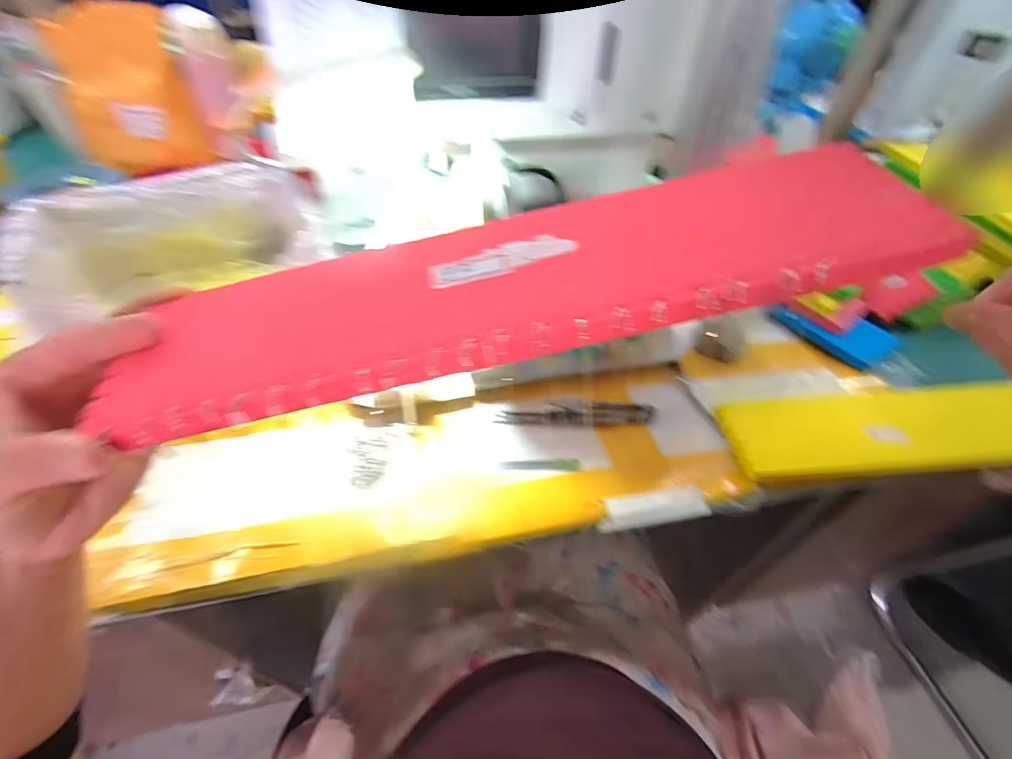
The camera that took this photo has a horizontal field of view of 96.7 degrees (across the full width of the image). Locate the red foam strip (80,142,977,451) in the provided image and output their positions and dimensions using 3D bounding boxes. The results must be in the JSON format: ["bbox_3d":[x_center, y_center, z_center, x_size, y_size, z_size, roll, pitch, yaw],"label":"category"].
[{"bbox_3d":[0.006,-0.042,0.186,0.334,0.008,0.084,-14,56,-1],"label":"red foam strip"}]

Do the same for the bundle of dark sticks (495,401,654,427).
[{"bbox_3d":[0.066,0.032,0.426,0.144,0.012,0.024,0,47,-2],"label":"bundle of dark sticks"}]

